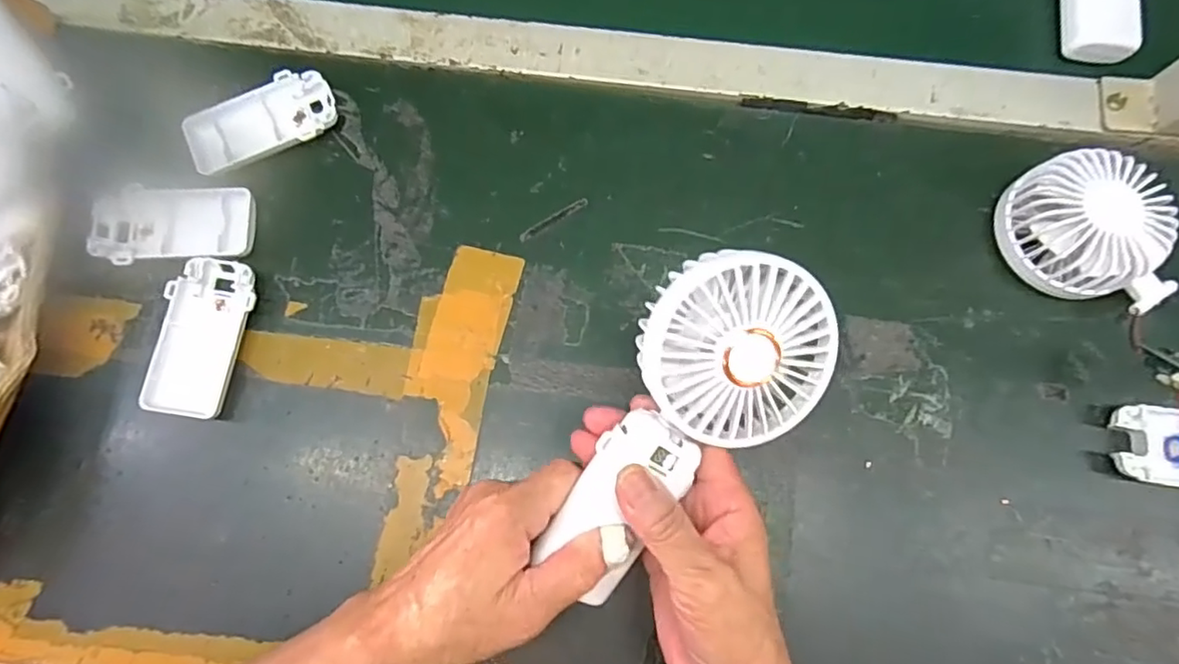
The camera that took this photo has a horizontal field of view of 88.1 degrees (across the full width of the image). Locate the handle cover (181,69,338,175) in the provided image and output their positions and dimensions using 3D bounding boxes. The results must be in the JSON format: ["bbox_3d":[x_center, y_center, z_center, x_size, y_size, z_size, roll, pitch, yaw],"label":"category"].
[{"bbox_3d":[-0.216,-0.139,0.402,0.092,0.019,0.049,-22,78,-5],"label":"handle cover"}]

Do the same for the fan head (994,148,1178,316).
[{"bbox_3d":[0.310,-0.062,0.376,0.098,0.045,0.084,22,78,5],"label":"fan head"}]

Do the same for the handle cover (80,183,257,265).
[{"bbox_3d":[-0.259,-0.067,0.382,0.089,0.019,0.047,-6,77,-2],"label":"handle cover"}]

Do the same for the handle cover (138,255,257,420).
[{"bbox_3d":[-0.234,0.002,0.369,0.048,0.013,0.095,9,77,2],"label":"handle cover"}]

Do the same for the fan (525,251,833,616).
[{"bbox_3d":[0.042,0.038,0.291,0.091,0.046,0.165,32,103,-12],"label":"fan"}]

